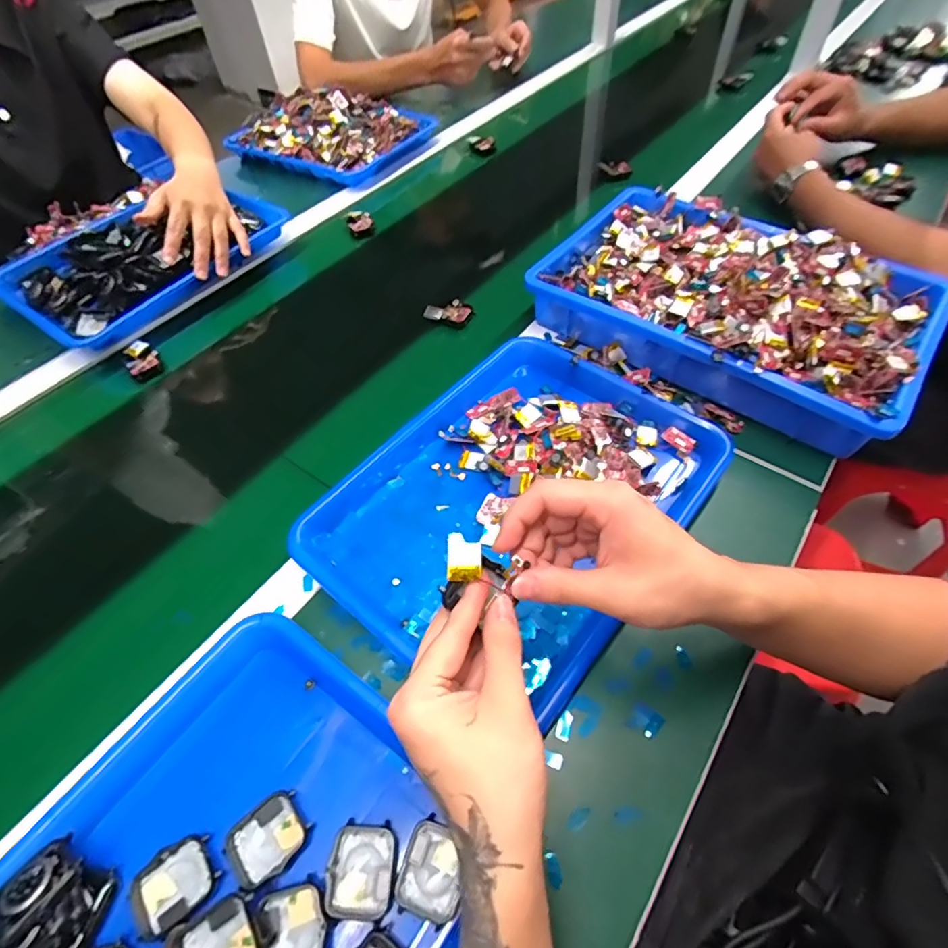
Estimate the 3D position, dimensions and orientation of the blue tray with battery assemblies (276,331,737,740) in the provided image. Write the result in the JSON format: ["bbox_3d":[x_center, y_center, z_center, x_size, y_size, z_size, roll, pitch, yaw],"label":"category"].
[{"bbox_3d":[0.038,0.017,0.438,0.249,0.038,0.321,33,62,23],"label":"blue tray with battery assemblies"}]

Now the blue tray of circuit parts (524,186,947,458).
[{"bbox_3d":[0.267,-0.191,0.550,0.382,0.086,0.233,32,62,22],"label":"blue tray of circuit parts"}]

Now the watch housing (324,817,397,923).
[{"bbox_3d":[-0.066,0.231,0.298,0.038,0.008,0.044,5,55,6],"label":"watch housing"}]

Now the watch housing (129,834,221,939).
[{"bbox_3d":[-0.177,0.243,0.302,0.045,0.009,0.039,-32,60,-19],"label":"watch housing"}]

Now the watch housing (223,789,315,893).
[{"bbox_3d":[-0.127,0.225,0.314,0.045,0.014,0.038,-38,62,-22],"label":"watch housing"}]

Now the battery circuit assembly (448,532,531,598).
[{"bbox_3d":[0.005,0.052,0.286,0.046,0.012,0.022,22,56,-10],"label":"battery circuit assembly"}]

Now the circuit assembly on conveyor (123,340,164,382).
[{"bbox_3d":[-0.389,-0.134,0.597,0.035,0.019,0.047,-33,60,-19],"label":"circuit assembly on conveyor"}]

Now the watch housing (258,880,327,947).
[{"bbox_3d":[-0.100,0.256,0.282,0.036,0.011,0.046,-7,55,-3],"label":"watch housing"}]

